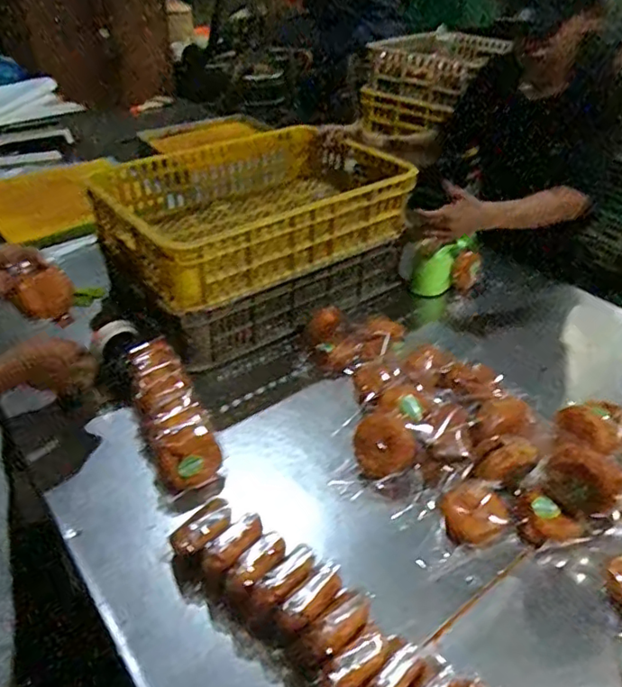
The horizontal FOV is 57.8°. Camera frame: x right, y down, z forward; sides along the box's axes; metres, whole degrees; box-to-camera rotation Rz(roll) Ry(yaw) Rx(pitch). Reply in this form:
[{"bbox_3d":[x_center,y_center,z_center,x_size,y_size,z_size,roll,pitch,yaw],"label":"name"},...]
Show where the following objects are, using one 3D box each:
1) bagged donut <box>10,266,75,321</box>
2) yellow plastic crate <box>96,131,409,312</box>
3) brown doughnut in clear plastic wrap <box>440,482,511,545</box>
[{"bbox_3d":[-0.475,-0.087,1.008,0.030,0.092,0.104,21,40,22],"label":"bagged donut"},{"bbox_3d":[-0.134,-0.308,1.274,0.618,0.167,0.475,-19,42,-27],"label":"yellow plastic crate"},{"bbox_3d":[0.238,0.250,0.815,0.087,0.050,0.075,0,38,1],"label":"brown doughnut in clear plastic wrap"}]

